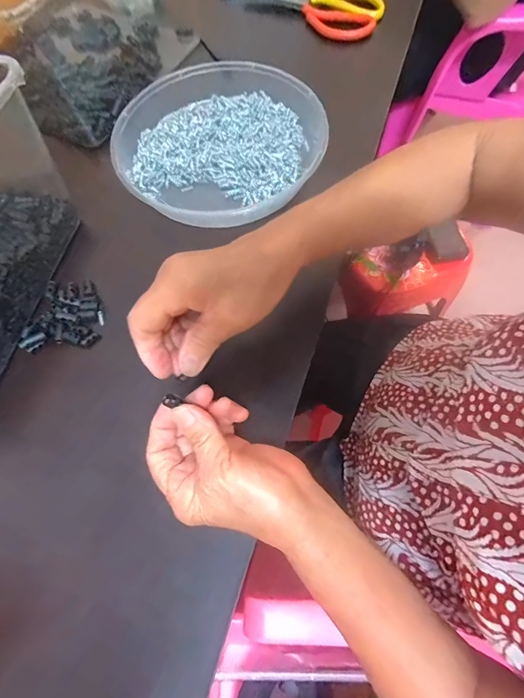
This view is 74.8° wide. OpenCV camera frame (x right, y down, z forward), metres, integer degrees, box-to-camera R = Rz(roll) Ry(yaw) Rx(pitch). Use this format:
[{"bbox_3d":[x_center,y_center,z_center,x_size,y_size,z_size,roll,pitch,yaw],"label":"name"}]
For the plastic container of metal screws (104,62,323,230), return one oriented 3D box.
[{"bbox_3d":[-0.054,-0.243,0.395,0.228,0.033,0.221,-1,69,3],"label":"plastic container of metal screws"}]

